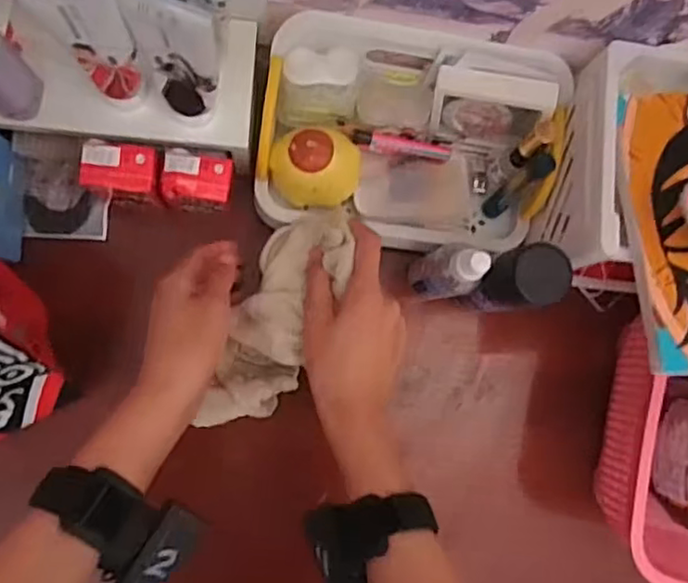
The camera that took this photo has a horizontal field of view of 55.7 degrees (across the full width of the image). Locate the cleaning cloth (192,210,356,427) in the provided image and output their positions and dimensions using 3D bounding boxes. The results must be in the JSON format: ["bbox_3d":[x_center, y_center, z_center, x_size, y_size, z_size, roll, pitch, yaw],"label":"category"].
[{"bbox_3d":[-0.049,0.019,0.485,0.059,0.066,0.177,26,86,-5],"label":"cleaning cloth"}]

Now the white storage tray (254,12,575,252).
[{"bbox_3d":[0.051,-0.111,0.506,0.226,0.099,0.140,8,86,-7],"label":"white storage tray"}]

